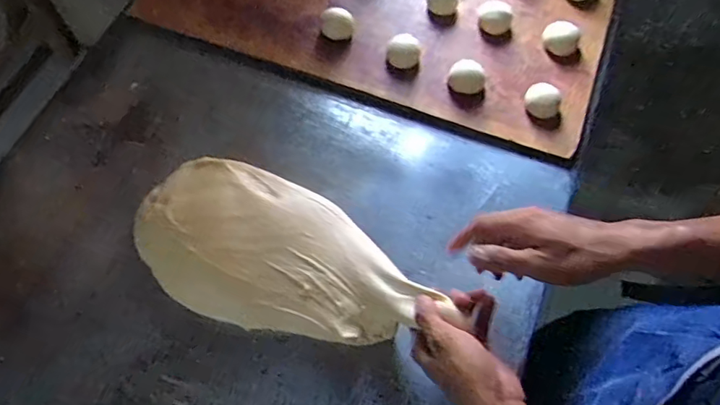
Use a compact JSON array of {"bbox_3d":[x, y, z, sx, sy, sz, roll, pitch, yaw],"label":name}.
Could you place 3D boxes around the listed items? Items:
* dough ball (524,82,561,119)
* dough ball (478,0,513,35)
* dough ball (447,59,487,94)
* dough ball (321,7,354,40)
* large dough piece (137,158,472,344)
[{"bbox_3d":[0.218,-0.121,0.640,0.041,0.025,0.033,28,68,11],"label":"dough ball"},{"bbox_3d":[0.175,-0.239,0.693,0.042,0.023,0.036,12,66,4],"label":"dough ball"},{"bbox_3d":[0.130,-0.153,0.651,0.044,0.021,0.034,16,66,6],"label":"dough ball"},{"bbox_3d":[-0.028,-0.223,0.684,0.039,0.031,0.039,0,66,-1],"label":"dough ball"},{"bbox_3d":[-0.091,0.046,0.544,0.289,0.059,0.167,22,67,9],"label":"large dough piece"}]

